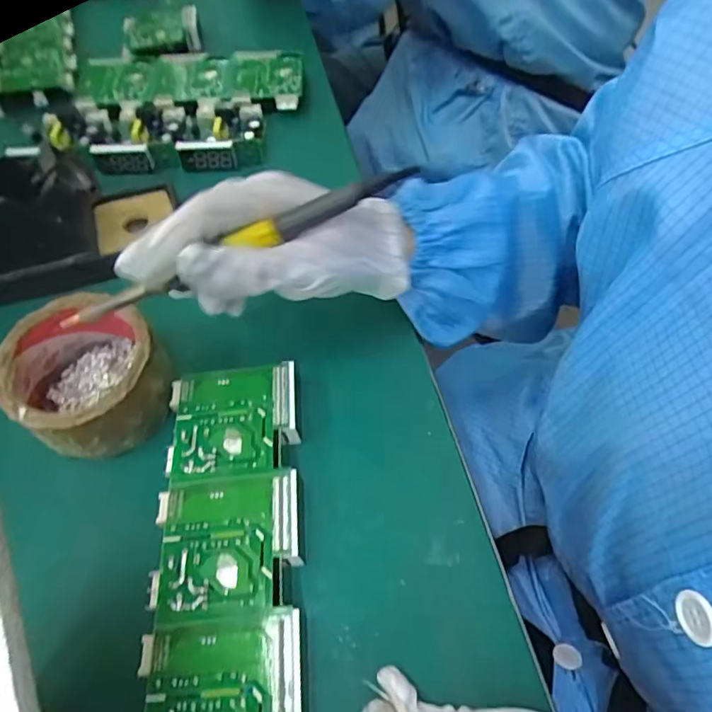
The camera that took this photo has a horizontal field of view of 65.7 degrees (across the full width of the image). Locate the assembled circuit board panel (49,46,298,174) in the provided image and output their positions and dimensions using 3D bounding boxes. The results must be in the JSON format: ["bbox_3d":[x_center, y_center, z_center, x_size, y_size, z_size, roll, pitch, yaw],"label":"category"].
[{"bbox_3d":[-0.147,-0.208,0.461,0.197,0.034,0.120,-5,57,0],"label":"assembled circuit board panel"}]

